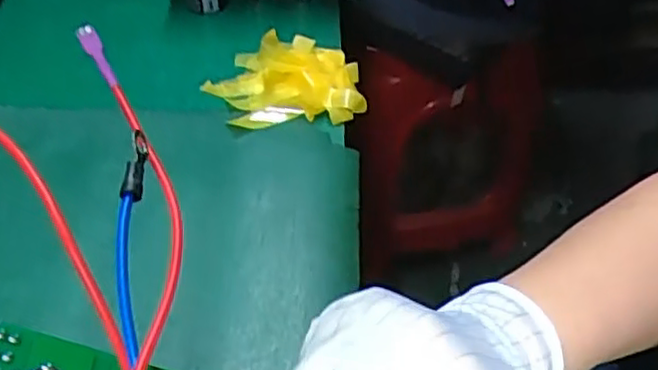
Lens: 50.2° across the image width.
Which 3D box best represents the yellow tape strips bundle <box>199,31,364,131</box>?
[{"bbox_3d":[-0.029,-0.080,0.480,0.102,0.029,0.082,-3,48,-6],"label":"yellow tape strips bundle"}]

